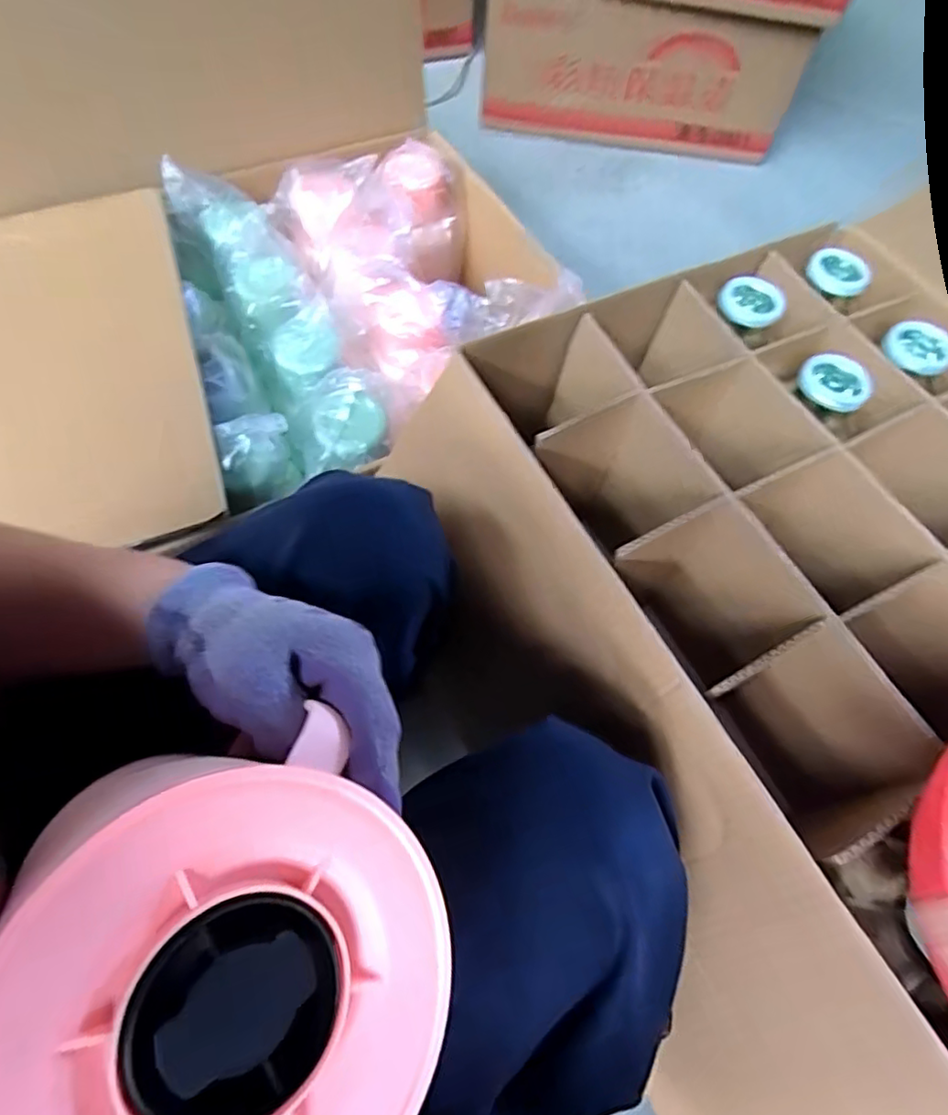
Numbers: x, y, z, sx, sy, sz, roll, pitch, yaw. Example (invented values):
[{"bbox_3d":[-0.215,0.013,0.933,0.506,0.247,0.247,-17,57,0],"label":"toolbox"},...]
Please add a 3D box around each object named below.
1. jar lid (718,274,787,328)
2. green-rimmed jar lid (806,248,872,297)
[{"bbox_3d":[0.263,-0.243,0.579,0.058,0.011,0.050,39,96,5],"label":"jar lid"},{"bbox_3d":[0.364,-0.287,0.612,0.060,0.012,0.053,17,86,6],"label":"green-rimmed jar lid"}]

